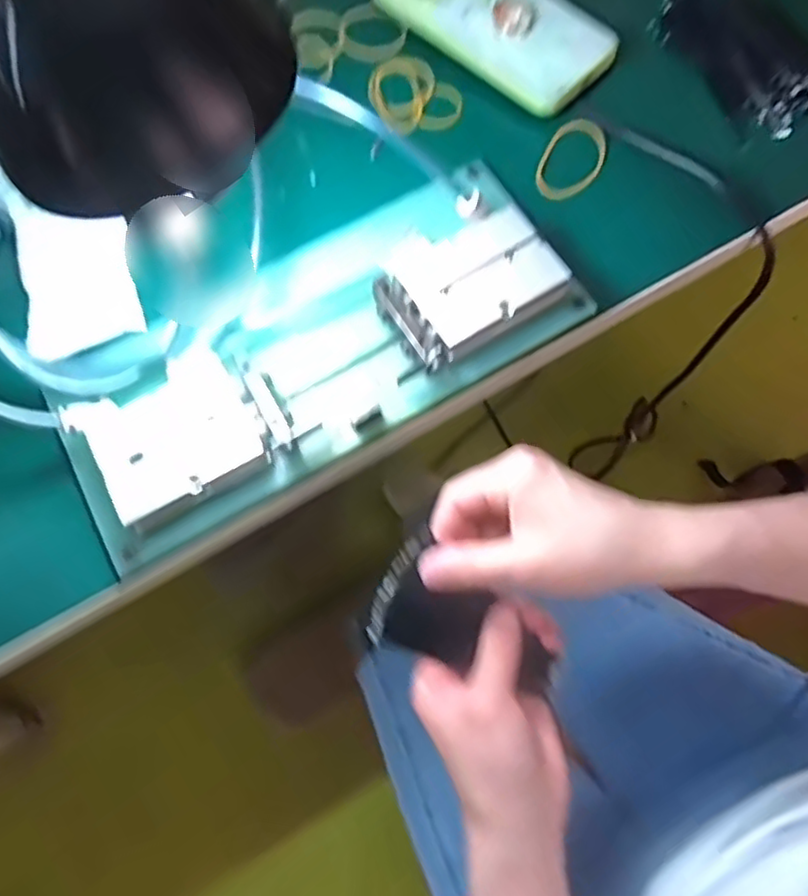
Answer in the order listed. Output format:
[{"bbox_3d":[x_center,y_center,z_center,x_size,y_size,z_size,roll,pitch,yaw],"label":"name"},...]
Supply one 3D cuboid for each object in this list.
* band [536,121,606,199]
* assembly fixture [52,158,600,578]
[{"bbox_3d":[0.101,-0.172,0.398,0.035,0.004,0.059,25,79,8],"label":"band"},{"bbox_3d":[-0.046,-0.055,0.348,0.268,0.027,0.111,-29,73,-7],"label":"assembly fixture"}]

